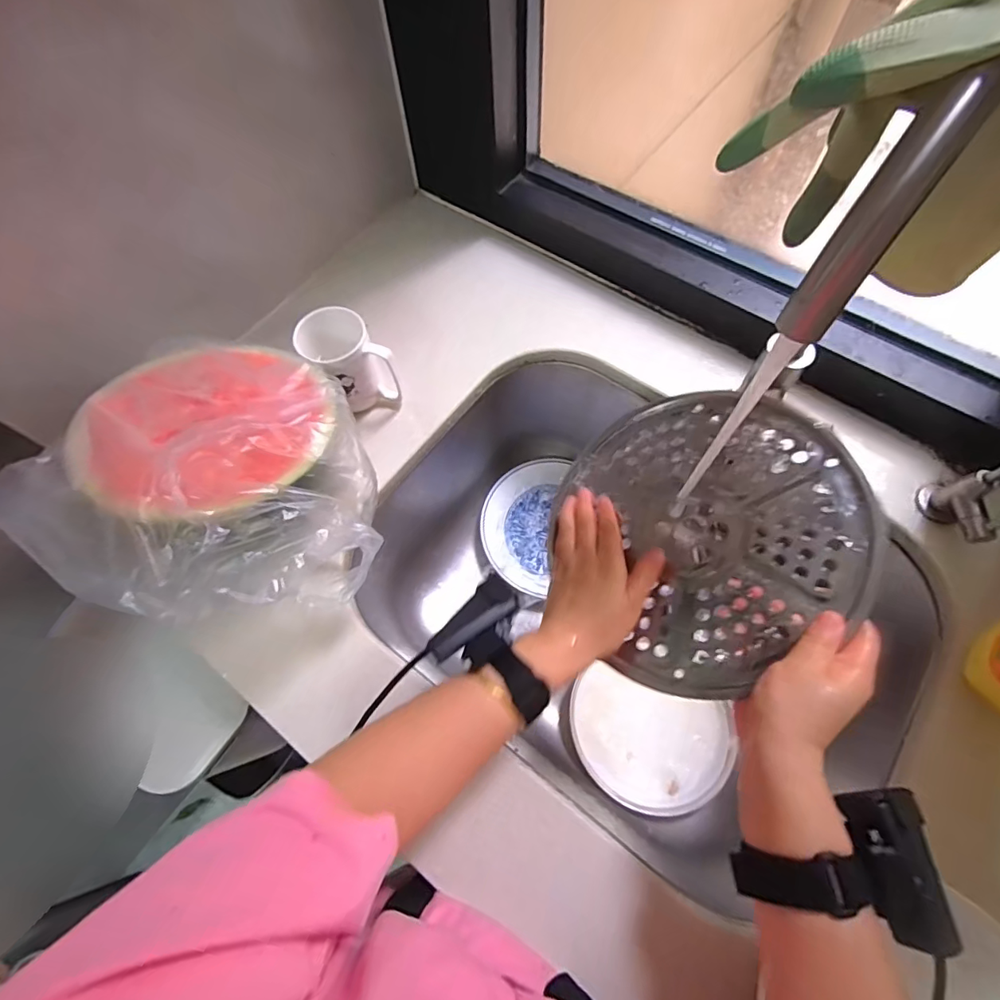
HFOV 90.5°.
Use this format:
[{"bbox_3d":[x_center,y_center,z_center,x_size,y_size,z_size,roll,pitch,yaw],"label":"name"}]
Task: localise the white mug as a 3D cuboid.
[{"bbox_3d":[-0.162,-0.145,0.548,0.069,0.103,0.083,-38,70,-13],"label":"white mug"}]

